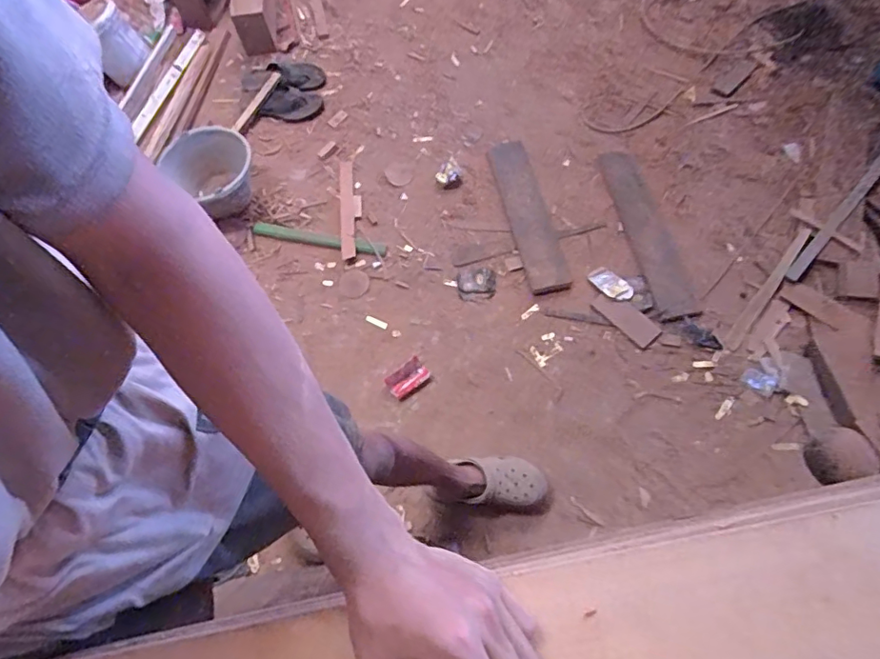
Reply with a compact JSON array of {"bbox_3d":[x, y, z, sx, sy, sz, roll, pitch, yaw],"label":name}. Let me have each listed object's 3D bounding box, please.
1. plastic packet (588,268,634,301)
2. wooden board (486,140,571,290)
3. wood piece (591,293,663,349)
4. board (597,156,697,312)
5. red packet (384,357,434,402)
[{"bbox_3d":[0.462,-0.120,1.430,0.118,0.014,0.066,35,73,16],"label":"plastic packet"},{"bbox_3d":[0.243,-0.338,1.509,0.111,0.018,0.501,-14,67,-3],"label":"wooden board"},{"bbox_3d":[0.502,-0.032,1.431,0.075,0.008,0.185,-43,72,-14],"label":"wood piece"},{"bbox_3d":[0.584,-0.283,1.487,0.126,0.019,0.524,-12,67,-3],"label":"board"},{"bbox_3d":[-0.080,0.128,1.353,0.105,0.025,0.074,-37,70,-13],"label":"red packet"}]

